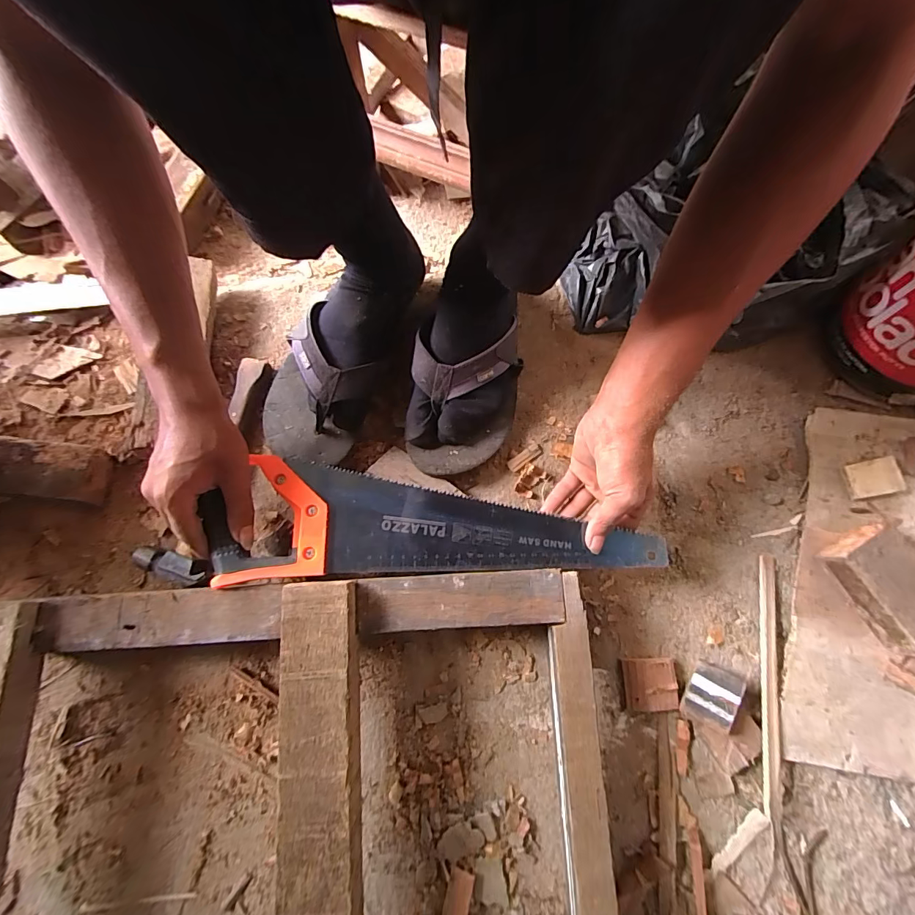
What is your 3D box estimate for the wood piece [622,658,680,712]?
[{"bbox_3d":[0.182,0.216,0.403,0.047,0.013,0.047,-1,76,1],"label":"wood piece"}]

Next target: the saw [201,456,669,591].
[{"bbox_3d":[-0.020,0.067,0.389,0.399,0.021,0.106,4,76,0],"label":"saw"}]

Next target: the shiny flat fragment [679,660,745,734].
[{"bbox_3d":[0.237,0.220,0.394,0.040,0.011,0.055,26,70,31],"label":"shiny flat fragment"}]

